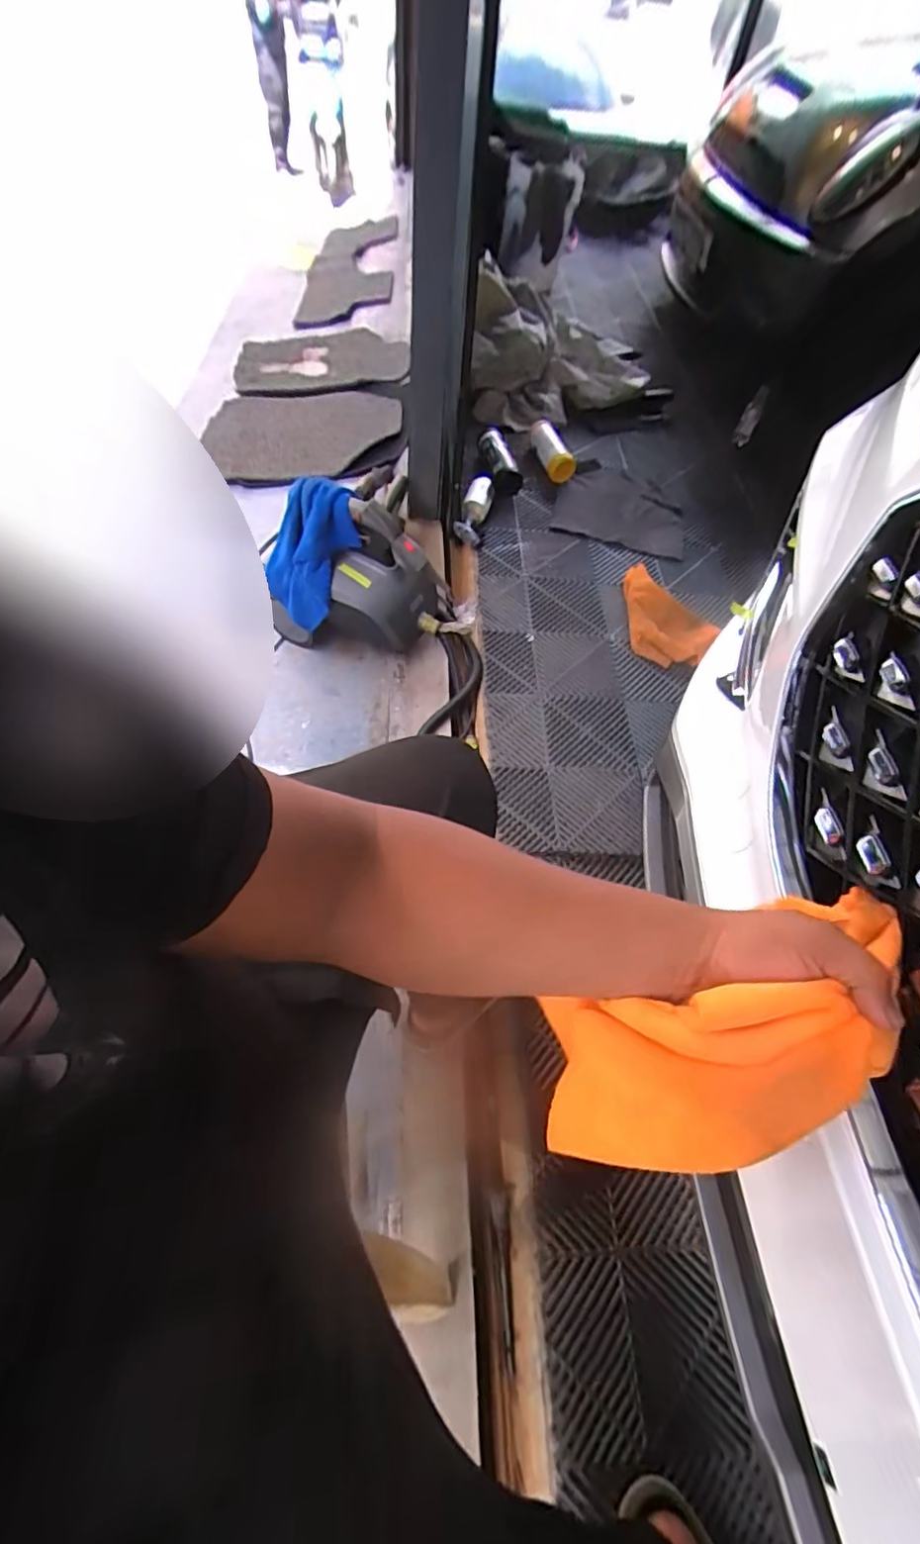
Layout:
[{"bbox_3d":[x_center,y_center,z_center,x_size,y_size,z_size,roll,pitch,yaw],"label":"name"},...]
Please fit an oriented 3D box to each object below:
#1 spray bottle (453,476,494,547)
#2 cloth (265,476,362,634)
[{"bbox_3d":[0.040,-0.692,1.534,0.079,0.051,0.189,23,78,-25],"label":"spray bottle"},{"bbox_3d":[-0.308,-0.435,1.174,0.155,0.301,0.076,29,36,-10],"label":"cloth"}]

